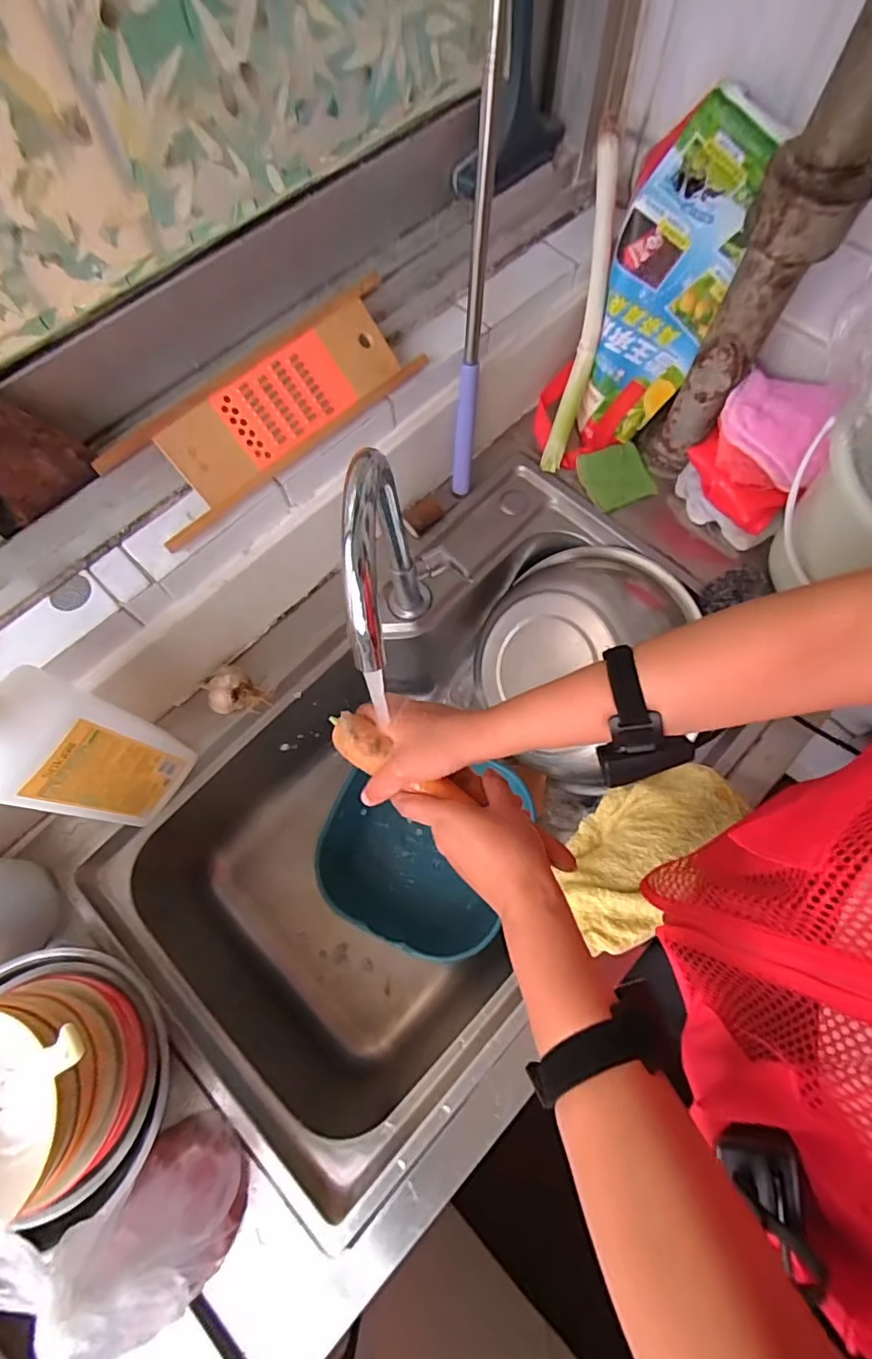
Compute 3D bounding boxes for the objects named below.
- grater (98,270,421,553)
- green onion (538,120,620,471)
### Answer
[{"bbox_3d":[-0.151,-0.254,0.527,0.300,0.013,0.091,-42,116,-13],"label":"grater"},{"bbox_3d":[0.181,-0.437,0.678,0.041,0.041,0.348,9,107,3],"label":"green onion"}]

